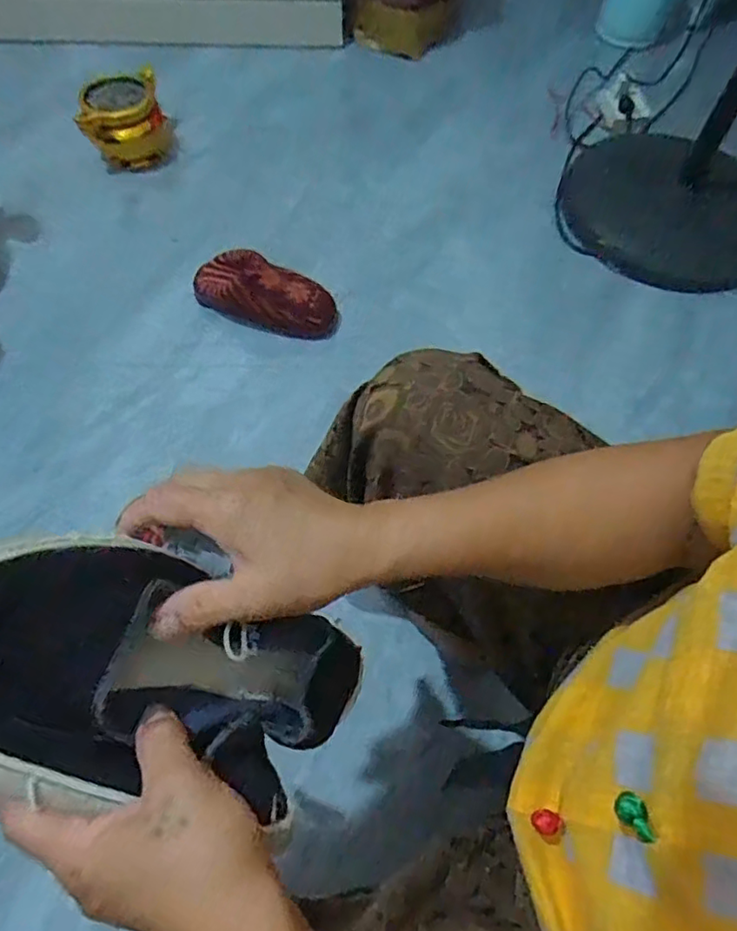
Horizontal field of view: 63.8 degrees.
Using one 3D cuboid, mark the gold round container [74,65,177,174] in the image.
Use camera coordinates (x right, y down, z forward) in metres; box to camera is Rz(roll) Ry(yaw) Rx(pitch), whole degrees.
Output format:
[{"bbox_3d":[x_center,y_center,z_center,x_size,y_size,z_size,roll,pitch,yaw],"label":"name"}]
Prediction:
[{"bbox_3d":[-0.475,-0.670,1.170,0.158,0.144,0.124,-3,60,-3],"label":"gold round container"}]

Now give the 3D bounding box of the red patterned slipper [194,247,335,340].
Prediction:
[{"bbox_3d":[-0.169,-0.277,0.958,0.246,0.107,0.073,20,61,9],"label":"red patterned slipper"}]

